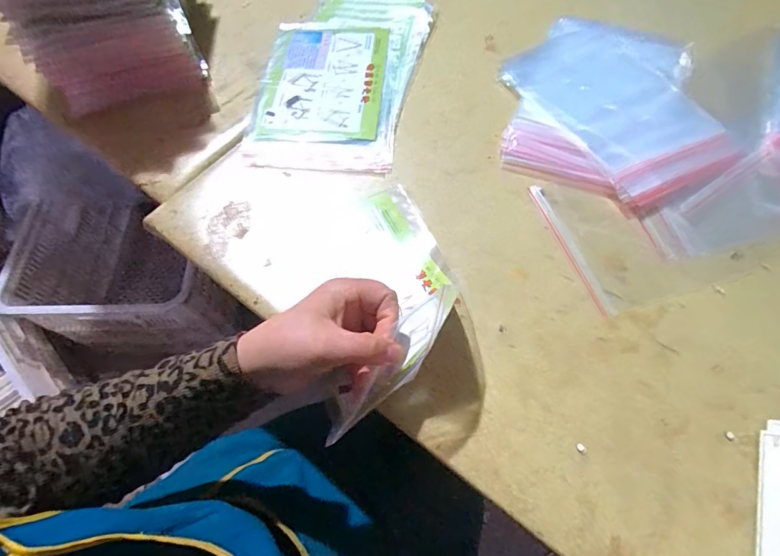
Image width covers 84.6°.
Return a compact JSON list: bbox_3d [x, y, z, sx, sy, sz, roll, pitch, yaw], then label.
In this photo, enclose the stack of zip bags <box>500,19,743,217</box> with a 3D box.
[{"bbox_3d":[0.257,-0.205,0.506,0.238,0.018,0.286,5,63,5],"label":"stack of zip bags"}]

